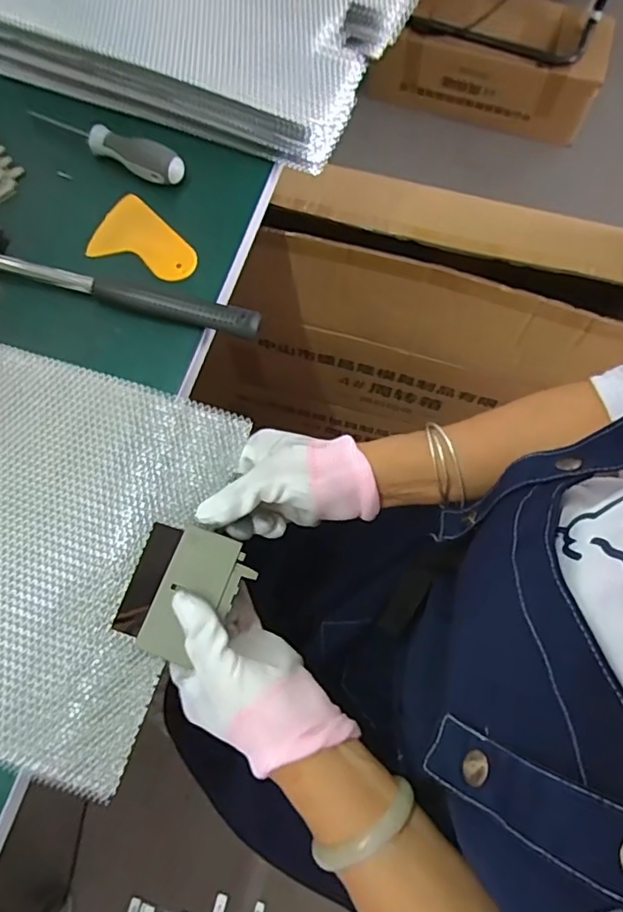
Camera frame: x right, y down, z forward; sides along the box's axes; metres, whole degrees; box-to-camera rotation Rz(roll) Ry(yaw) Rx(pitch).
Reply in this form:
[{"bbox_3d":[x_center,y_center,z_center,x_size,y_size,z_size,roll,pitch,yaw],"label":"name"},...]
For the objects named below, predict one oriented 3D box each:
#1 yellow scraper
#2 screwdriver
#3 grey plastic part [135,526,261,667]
[{"bbox_3d":[-0.134,-0.182,0.448,0.089,0.004,0.064,19,72,5],"label":"yellow scraper"},{"bbox_3d":[-0.175,-0.273,0.465,0.152,0.023,0.031,30,73,8],"label":"screwdriver"},{"bbox_3d":[-0.075,0.093,0.356,0.053,0.007,0.084,21,72,5],"label":"grey plastic part"}]

